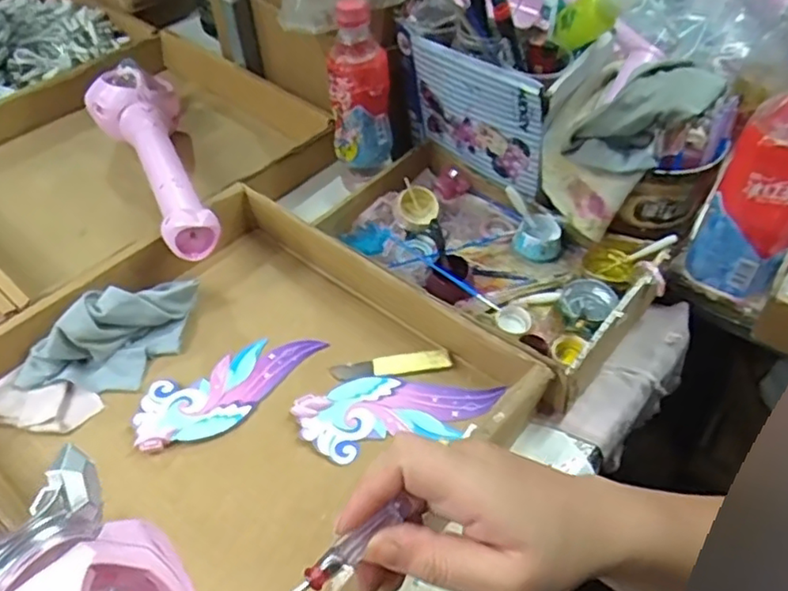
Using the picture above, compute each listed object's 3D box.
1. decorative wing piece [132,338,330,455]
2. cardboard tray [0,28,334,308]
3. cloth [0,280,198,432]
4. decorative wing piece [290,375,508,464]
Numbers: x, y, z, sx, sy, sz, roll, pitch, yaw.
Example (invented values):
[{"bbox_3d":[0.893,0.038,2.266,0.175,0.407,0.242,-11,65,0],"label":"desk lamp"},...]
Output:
[{"bbox_3d":[-0.139,0.078,0.542,0.166,0.007,0.071,-23,52,-23],"label":"decorative wing piece"},{"bbox_3d":[-0.314,-0.164,0.724,0.389,0.070,0.376,34,57,27],"label":"cardboard tray"},{"bbox_3d":[-0.256,0.047,0.544,0.194,0.053,0.074,-35,57,-26],"label":"cloth"},{"bbox_3d":[0.006,0.091,0.523,0.167,0.013,0.066,-12,50,-10],"label":"decorative wing piece"}]

